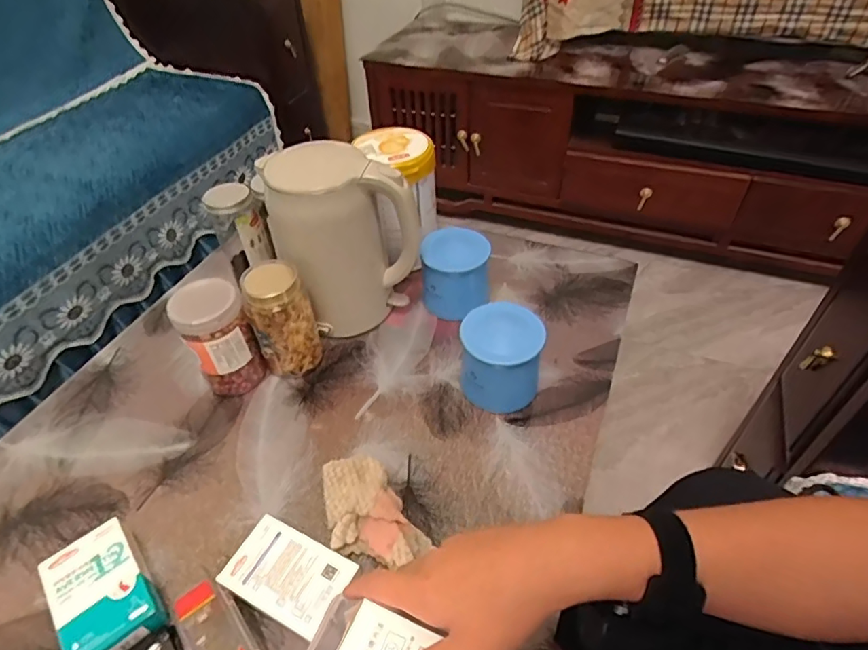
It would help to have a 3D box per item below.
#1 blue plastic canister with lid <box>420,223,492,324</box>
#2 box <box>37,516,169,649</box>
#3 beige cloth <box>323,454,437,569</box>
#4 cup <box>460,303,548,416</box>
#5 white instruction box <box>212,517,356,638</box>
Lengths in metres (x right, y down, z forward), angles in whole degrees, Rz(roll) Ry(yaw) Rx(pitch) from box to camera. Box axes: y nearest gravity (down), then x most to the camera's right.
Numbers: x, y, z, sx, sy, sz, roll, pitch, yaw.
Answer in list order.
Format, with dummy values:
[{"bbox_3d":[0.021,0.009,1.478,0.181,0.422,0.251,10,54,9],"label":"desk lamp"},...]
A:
[{"bbox_3d":[0.032,-0.075,0.772,0.096,0.107,0.086,-1,45,3],"label":"blue plastic canister with lid"},{"bbox_3d":[-0.322,0.261,0.506,0.076,0.034,0.122,-34,52,-26],"label":"box"},{"bbox_3d":[-0.073,0.194,0.549,0.080,0.046,0.143,-29,49,-22],"label":"beige cloth"},{"bbox_3d":[0.083,0.041,0.662,0.097,0.104,0.096,-2,45,2],"label":"cup"},{"bbox_3d":[-0.146,0.248,0.519,0.116,0.017,0.076,18,49,22],"label":"white instruction box"}]

